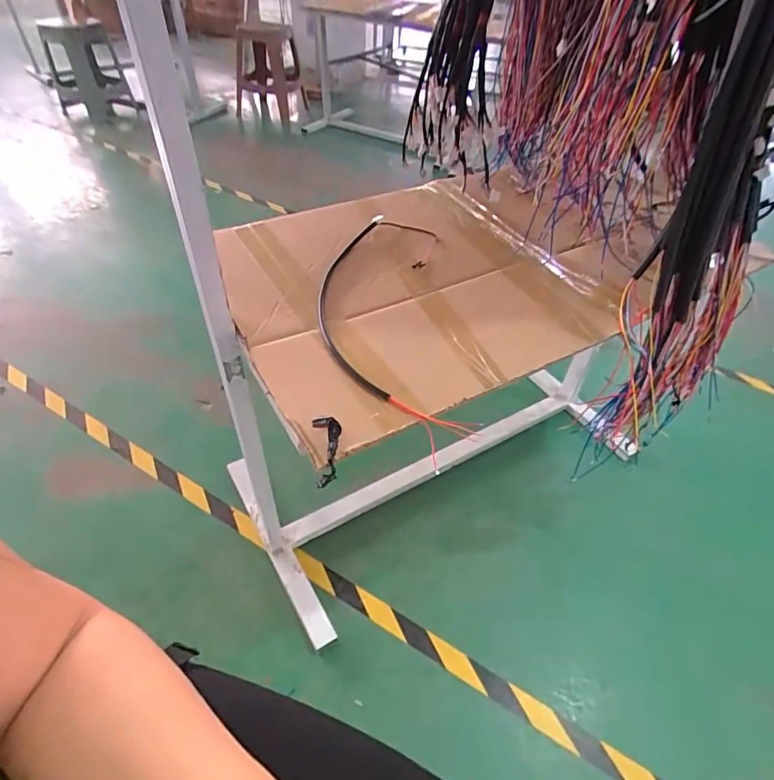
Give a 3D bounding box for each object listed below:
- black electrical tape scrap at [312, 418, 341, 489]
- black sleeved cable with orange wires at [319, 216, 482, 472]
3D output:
[{"bbox_3d":[-0.065,0.065,0.509,0.030,0.009,0.076,-1,69,-1],"label":"black electrical tape scrap"},{"bbox_3d":[0.000,-0.107,0.649,0.188,0.042,0.465,-2,45,-2],"label":"black sleeved cable with orange wires"}]

